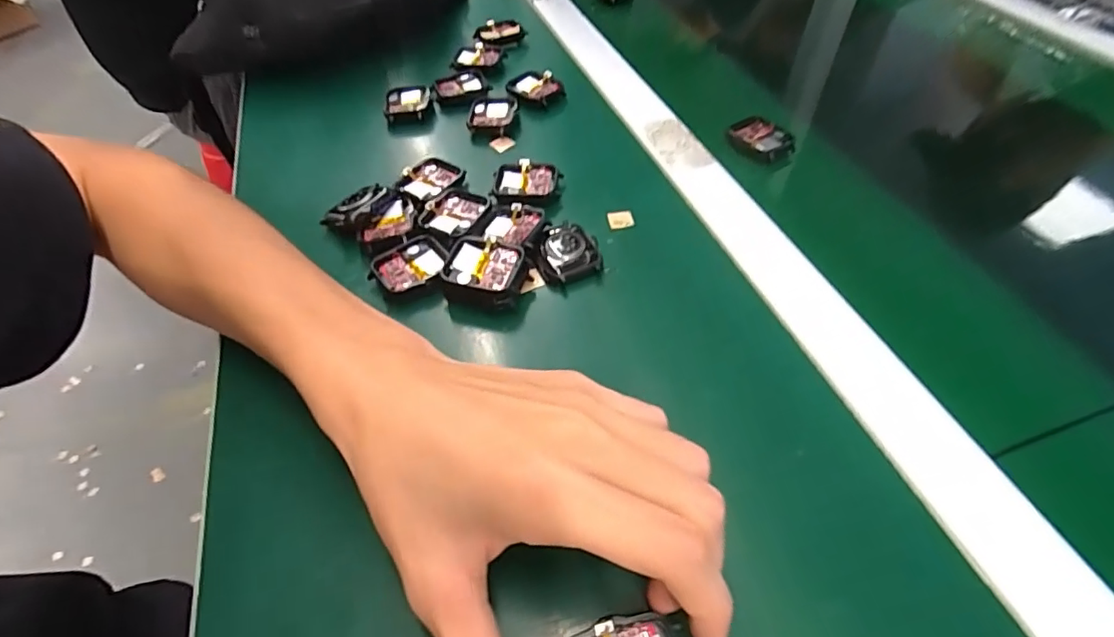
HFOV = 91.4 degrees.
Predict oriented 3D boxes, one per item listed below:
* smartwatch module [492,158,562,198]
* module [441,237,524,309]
[{"bbox_3d":[-0.021,-0.096,0.375,0.045,0.006,0.033,2,49,3],"label":"smartwatch module"},{"bbox_3d":[-0.043,-0.027,0.314,0.043,0.015,0.038,8,50,9],"label":"module"}]

